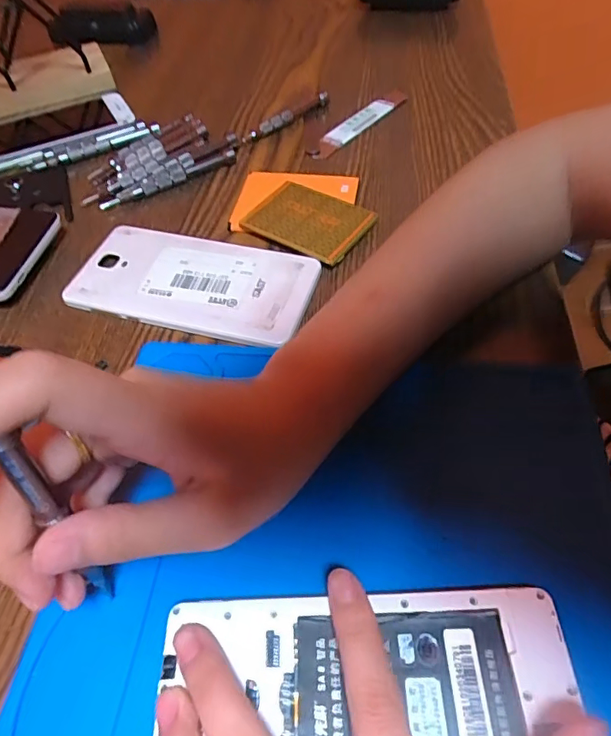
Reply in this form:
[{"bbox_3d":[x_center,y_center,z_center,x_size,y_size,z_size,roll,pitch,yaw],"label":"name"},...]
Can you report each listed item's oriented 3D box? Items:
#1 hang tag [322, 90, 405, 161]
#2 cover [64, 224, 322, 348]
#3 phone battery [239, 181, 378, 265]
[{"bbox_3d":[0.046,-0.202,0.411,0.020,0.005,0.110,38,66,16],"label":"hang tag"},{"bbox_3d":[-0.067,-0.053,0.304,0.141,0.006,0.071,12,55,12],"label":"cover"},{"bbox_3d":[0.004,-0.096,0.330,0.075,0.012,0.056,29,61,23],"label":"phone battery"}]

